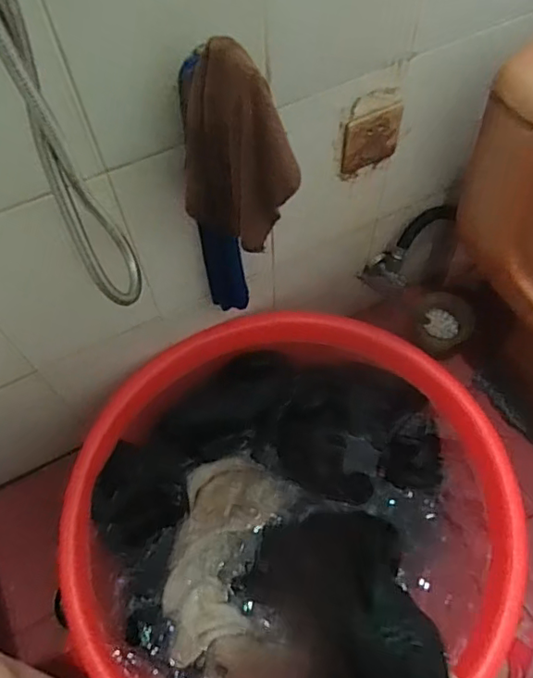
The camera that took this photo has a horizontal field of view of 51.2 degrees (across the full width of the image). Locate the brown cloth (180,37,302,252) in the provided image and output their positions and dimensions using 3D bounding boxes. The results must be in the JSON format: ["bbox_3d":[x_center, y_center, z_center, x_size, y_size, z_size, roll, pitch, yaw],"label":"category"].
[{"bbox_3d":[-0.033,-0.178,0.536,0.100,0.186,0.106,-11,61,-4],"label":"brown cloth"}]

